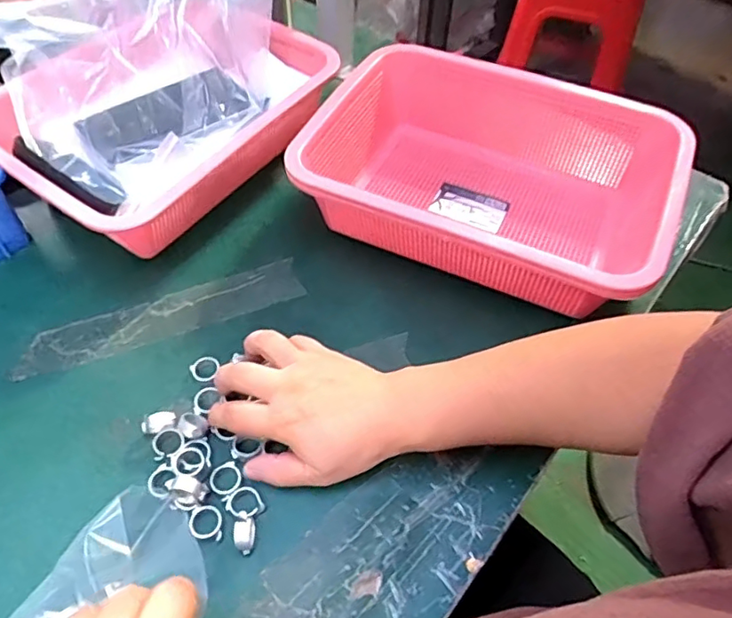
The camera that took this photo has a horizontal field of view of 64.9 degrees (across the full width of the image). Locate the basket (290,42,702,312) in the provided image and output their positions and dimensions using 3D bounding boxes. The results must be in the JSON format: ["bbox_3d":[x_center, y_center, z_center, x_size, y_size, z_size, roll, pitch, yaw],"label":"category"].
[{"bbox_3d":[0.111,-0.123,0.514,0.291,0.101,0.241,22,56,14],"label":"basket"}]

